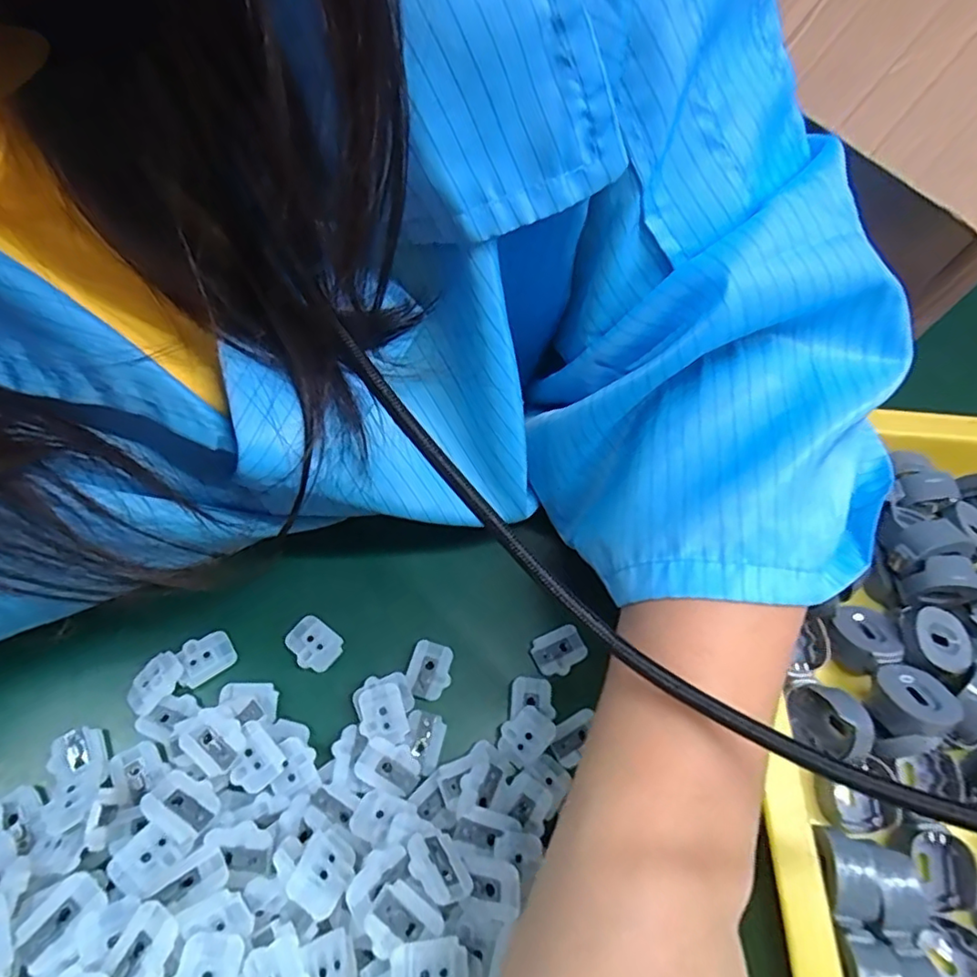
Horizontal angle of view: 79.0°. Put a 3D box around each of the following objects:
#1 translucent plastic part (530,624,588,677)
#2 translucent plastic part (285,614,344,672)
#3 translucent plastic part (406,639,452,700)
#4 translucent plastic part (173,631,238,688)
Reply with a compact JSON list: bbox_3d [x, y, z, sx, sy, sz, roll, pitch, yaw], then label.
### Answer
[{"bbox_3d":[0.029,0.068,0.247,0.021,0.004,0.017,-21,67,-17],"label":"translucent plastic part"},{"bbox_3d":[-0.071,0.062,0.238,0.023,0.005,0.017,38,64,13],"label":"translucent plastic part"},{"bbox_3d":[-0.023,0.072,0.236,0.016,0.004,0.022,15,62,1],"label":"translucent plastic part"},{"bbox_3d":[-0.110,0.065,0.229,0.020,0.004,0.017,-30,70,-20],"label":"translucent plastic part"}]

